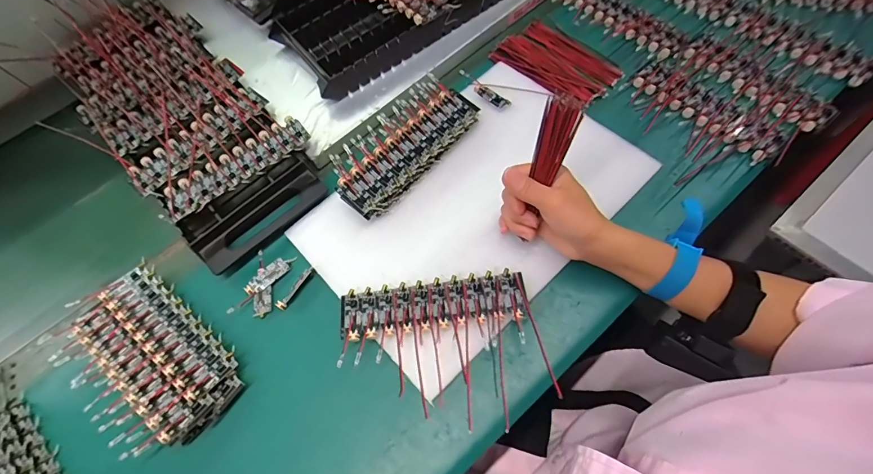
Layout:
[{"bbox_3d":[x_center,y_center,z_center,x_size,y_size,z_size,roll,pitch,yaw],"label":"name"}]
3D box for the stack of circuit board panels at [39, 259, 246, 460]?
[{"bbox_3d":[-0.261,0.110,0.355,0.171,0.025,0.114,35,72,21],"label":"stack of circuit board panels"}]

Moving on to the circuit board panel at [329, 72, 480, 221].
[{"bbox_3d":[-0.035,-0.094,0.415,0.071,0.028,0.164,40,74,23],"label":"circuit board panel"}]

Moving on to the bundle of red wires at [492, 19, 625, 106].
[{"bbox_3d":[0.142,-0.209,0.478,0.138,0.011,0.086,37,73,22],"label":"bundle of red wires"}]

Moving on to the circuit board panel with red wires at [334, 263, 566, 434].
[{"bbox_3d":[0.006,0.086,0.341,0.172,0.024,0.108,-9,62,2],"label":"circuit board panel with red wires"}]

